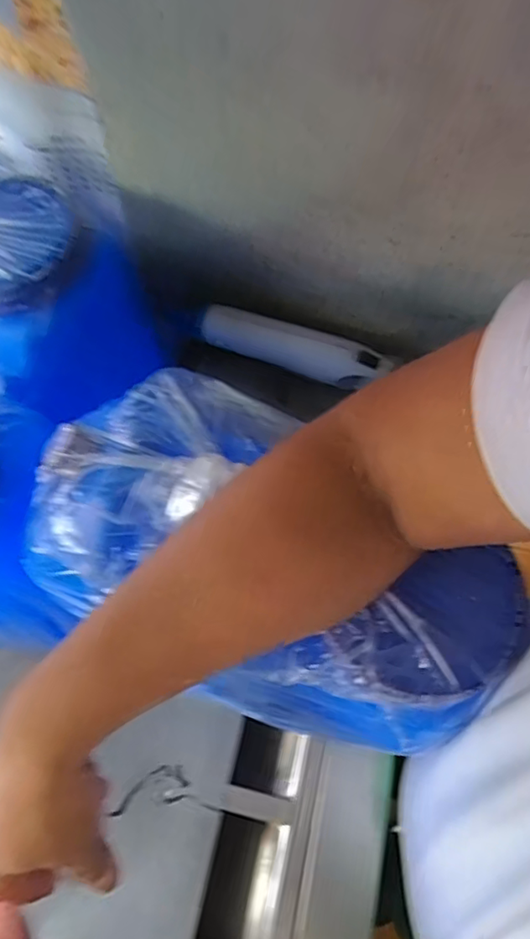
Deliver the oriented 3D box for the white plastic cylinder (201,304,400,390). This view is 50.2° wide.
[{"bbox_3d":[0.030,-0.118,0.547,0.183,0.034,0.034,18,68,8],"label":"white plastic cylinder"}]

